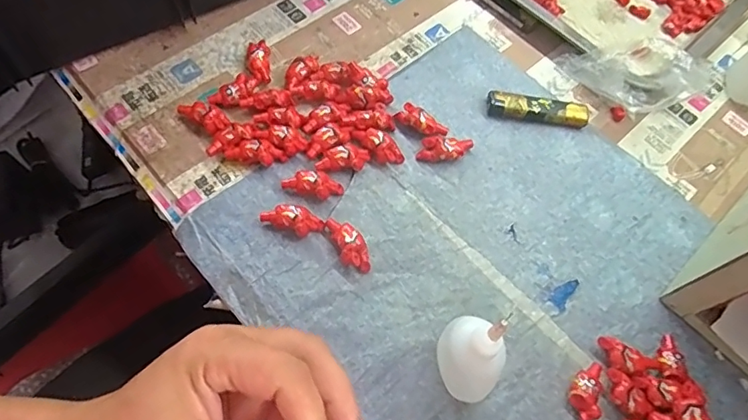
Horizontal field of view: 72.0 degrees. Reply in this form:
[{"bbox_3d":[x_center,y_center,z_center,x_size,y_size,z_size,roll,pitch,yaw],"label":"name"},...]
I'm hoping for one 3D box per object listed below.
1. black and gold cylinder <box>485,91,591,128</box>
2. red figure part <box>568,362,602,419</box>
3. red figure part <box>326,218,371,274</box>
[{"bbox_3d":[0.132,-0.080,0.413,0.079,0.014,0.019,8,63,-1],"label":"black and gold cylinder"},{"bbox_3d":[0.131,0.112,0.318,0.018,0.012,0.038,17,64,3],"label":"red figure part"},{"bbox_3d":[-0.016,0.023,0.347,0.019,0.014,0.041,-18,67,-13],"label":"red figure part"}]

